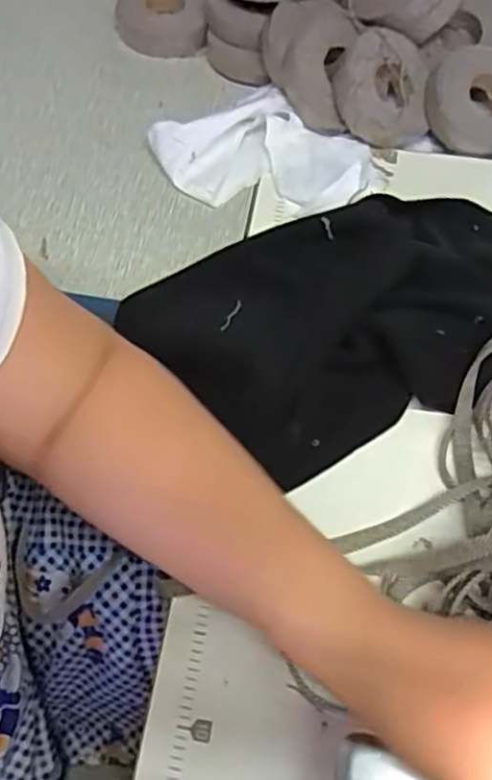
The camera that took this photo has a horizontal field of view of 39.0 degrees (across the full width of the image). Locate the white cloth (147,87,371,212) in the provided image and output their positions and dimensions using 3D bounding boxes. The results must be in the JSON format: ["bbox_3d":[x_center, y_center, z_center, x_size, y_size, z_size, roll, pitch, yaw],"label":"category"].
[{"bbox_3d":[0.016,-0.204,0.574,0.182,0.034,0.123,13,63,7],"label":"white cloth"}]

